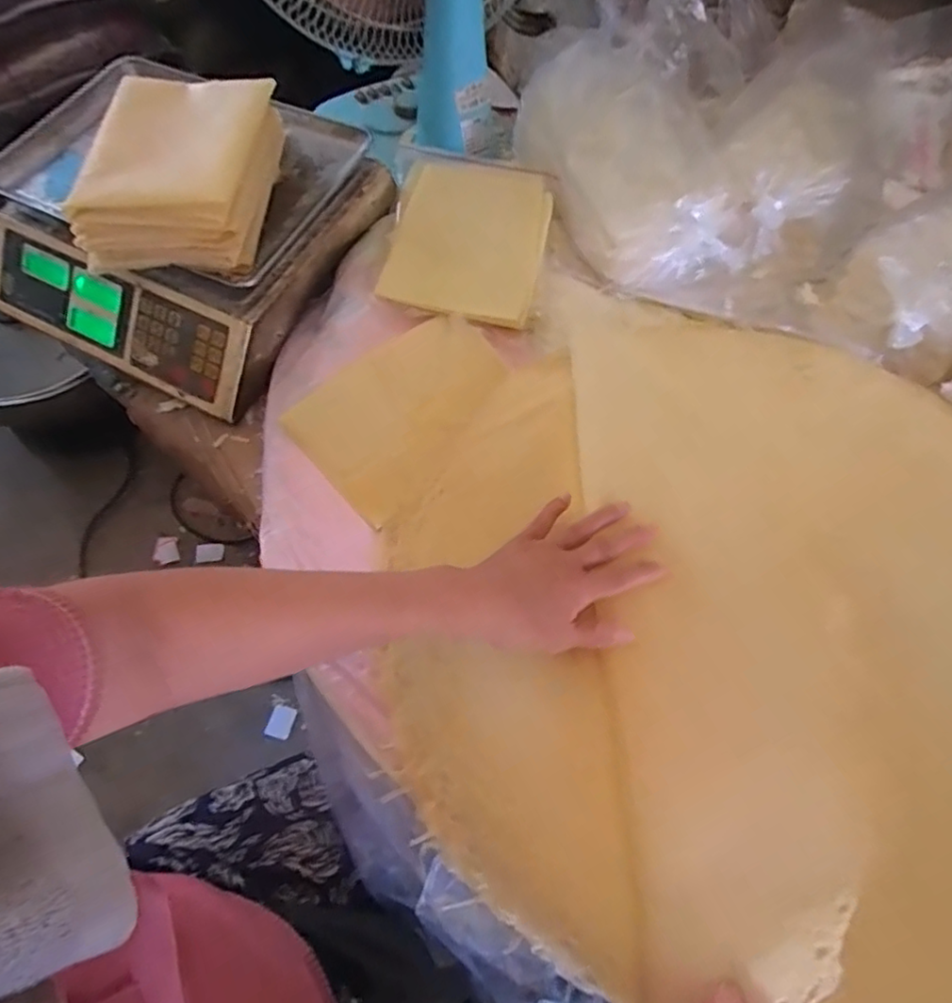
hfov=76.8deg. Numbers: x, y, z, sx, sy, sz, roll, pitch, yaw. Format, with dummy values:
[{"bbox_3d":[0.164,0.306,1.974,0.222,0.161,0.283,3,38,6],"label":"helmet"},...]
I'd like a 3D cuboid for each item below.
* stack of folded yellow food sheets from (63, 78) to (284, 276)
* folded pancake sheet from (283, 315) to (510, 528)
[{"bbox_3d":[-0.263,-0.302,0.538,0.142,0.072,0.193,1,62,-3],"label":"stack of folded yellow food sheets"},{"bbox_3d":[-0.053,-0.087,0.524,0.194,0.010,0.133,-39,70,-21],"label":"folded pancake sheet"}]

